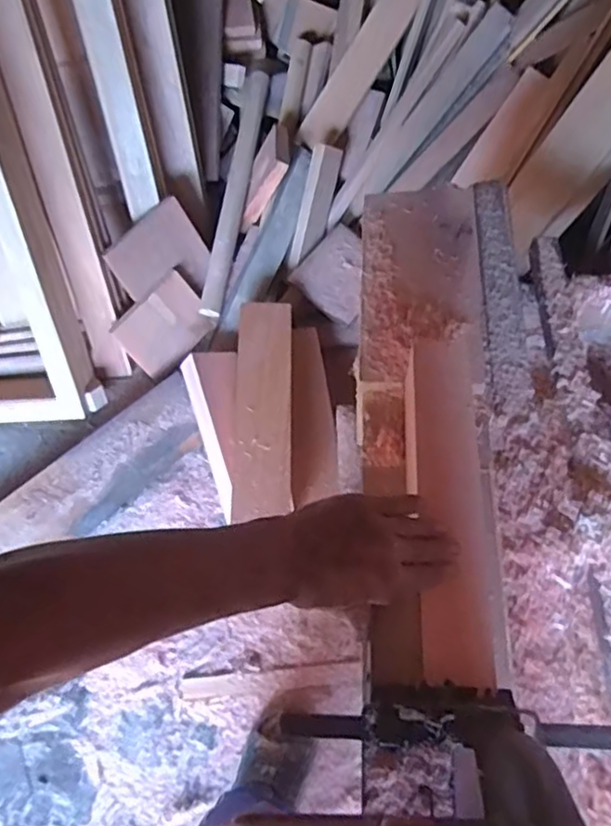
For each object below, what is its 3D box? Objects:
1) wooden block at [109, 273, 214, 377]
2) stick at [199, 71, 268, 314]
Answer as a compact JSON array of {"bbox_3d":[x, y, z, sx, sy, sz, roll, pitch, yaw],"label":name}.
[{"bbox_3d":[-0.323,-0.196,1.459,0.204,0.160,0.014,-40,34,1],"label":"wooden block"},{"bbox_3d":[-0.164,-0.524,1.516,0.054,0.038,0.620,10,80,7],"label":"stick"}]

